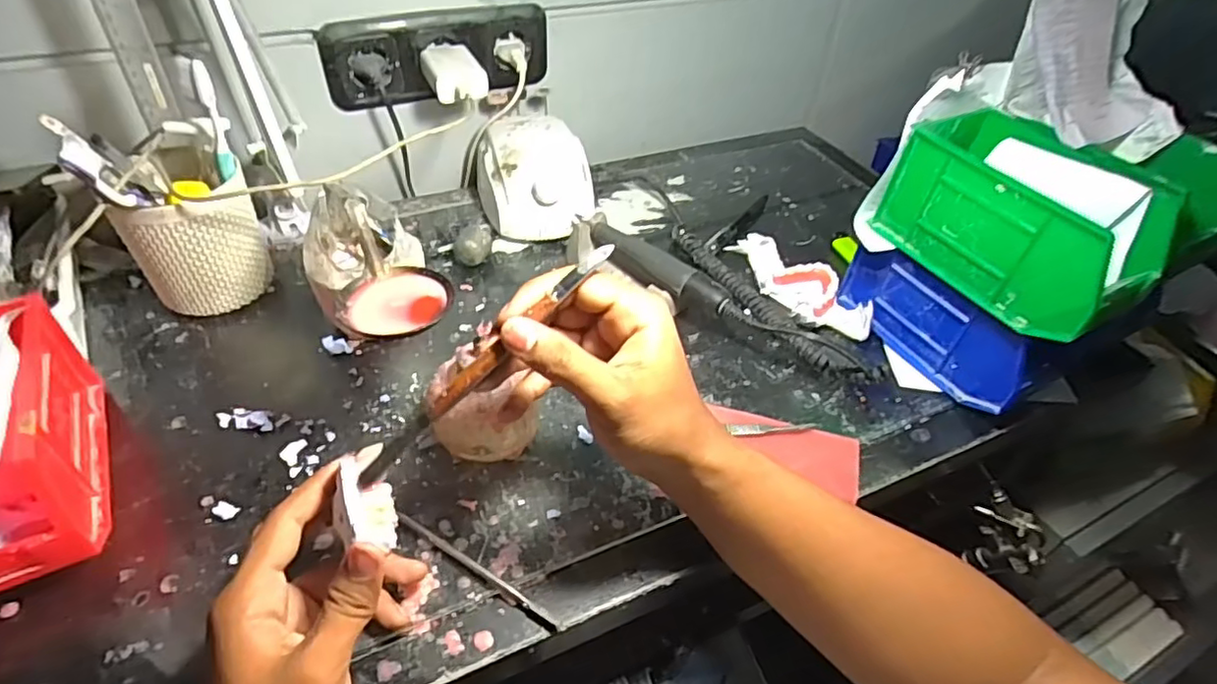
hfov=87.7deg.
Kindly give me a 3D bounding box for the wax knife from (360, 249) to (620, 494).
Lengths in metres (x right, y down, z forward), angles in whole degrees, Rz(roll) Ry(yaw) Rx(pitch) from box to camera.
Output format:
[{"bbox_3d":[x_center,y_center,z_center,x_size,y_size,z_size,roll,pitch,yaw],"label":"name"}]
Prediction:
[{"bbox_3d":[-0.062,0.009,0.323,0.173,0.010,0.010,-44,58,-6],"label":"wax knife"}]

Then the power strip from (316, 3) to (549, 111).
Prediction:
[{"bbox_3d":[-0.161,-0.278,0.621,0.219,0.076,0.030,-16,48,-20],"label":"power strip"}]

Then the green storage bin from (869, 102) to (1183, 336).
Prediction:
[{"bbox_3d":[0.297,-0.089,0.454,0.109,0.081,0.166,-20,49,-24],"label":"green storage bin"}]

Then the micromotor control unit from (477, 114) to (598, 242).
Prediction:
[{"bbox_3d":[-0.075,-0.165,0.647,0.106,0.080,0.140,-13,47,-18],"label":"micromotor control unit"}]

